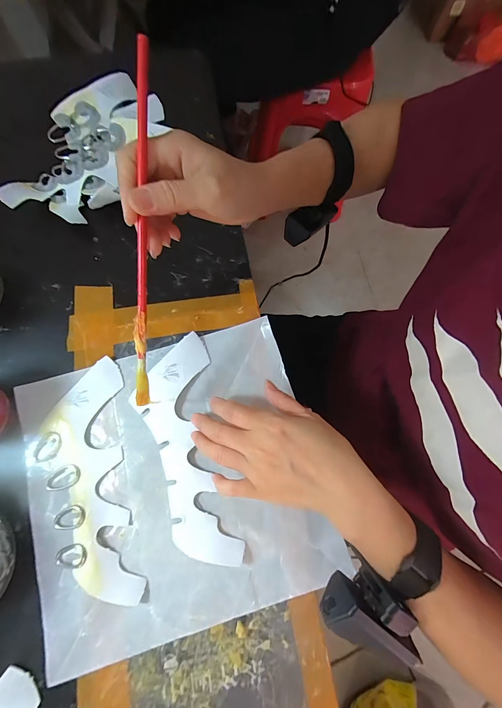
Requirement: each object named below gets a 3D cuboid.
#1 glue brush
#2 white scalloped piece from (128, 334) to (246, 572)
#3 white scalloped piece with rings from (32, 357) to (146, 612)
[{"bbox_3d":[-0.081,-0.075,0.226,0.010,0.009,0.248,7,108,0],"label":"glue brush"},{"bbox_3d":[-0.068,0.090,0.300,0.077,0.011,0.214,-12,76,-2],"label":"white scalloped piece"},{"bbox_3d":[-0.154,0.119,0.291,0.085,0.006,0.214,-16,76,-6],"label":"white scalloped piece with rings"}]

